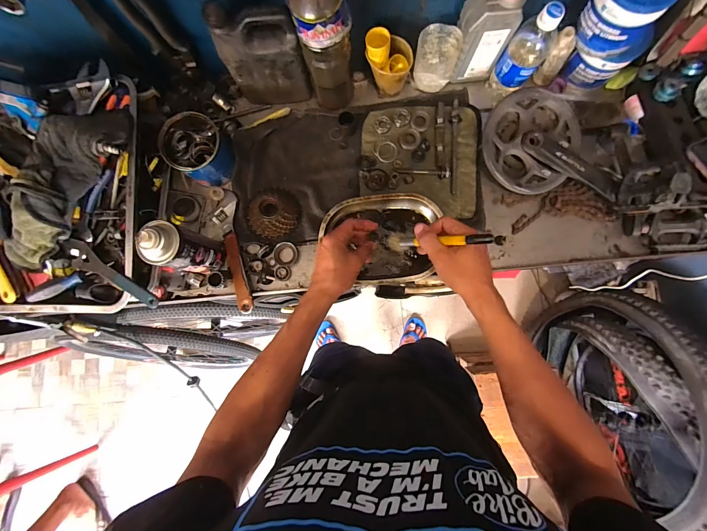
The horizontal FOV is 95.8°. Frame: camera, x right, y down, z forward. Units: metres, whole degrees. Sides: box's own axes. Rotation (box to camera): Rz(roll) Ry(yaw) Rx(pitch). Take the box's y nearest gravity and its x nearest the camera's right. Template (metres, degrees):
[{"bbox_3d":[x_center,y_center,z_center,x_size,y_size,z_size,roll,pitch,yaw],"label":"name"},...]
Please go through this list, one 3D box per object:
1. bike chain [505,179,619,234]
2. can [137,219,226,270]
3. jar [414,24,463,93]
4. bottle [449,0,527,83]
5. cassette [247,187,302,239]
[{"bbox_3d":[0.368,-0.109,0.576,0.176,0.023,0.080,-7,83,2],"label":"bike chain"},{"bbox_3d":[-0.268,-0.024,0.511,0.056,0.182,0.063,9,84,4],"label":"can"},{"bbox_3d":[0.146,-0.365,0.570,0.072,0.085,0.066,19,85,5],"label":"jar"},{"bbox_3d":[0.215,-0.383,0.524,0.077,0.166,0.053,-4,83,3],"label":"bottle"},{"bbox_3d":[-0.150,-0.103,0.592,0.094,0.031,0.100,3,84,3],"label":"cassette"}]

